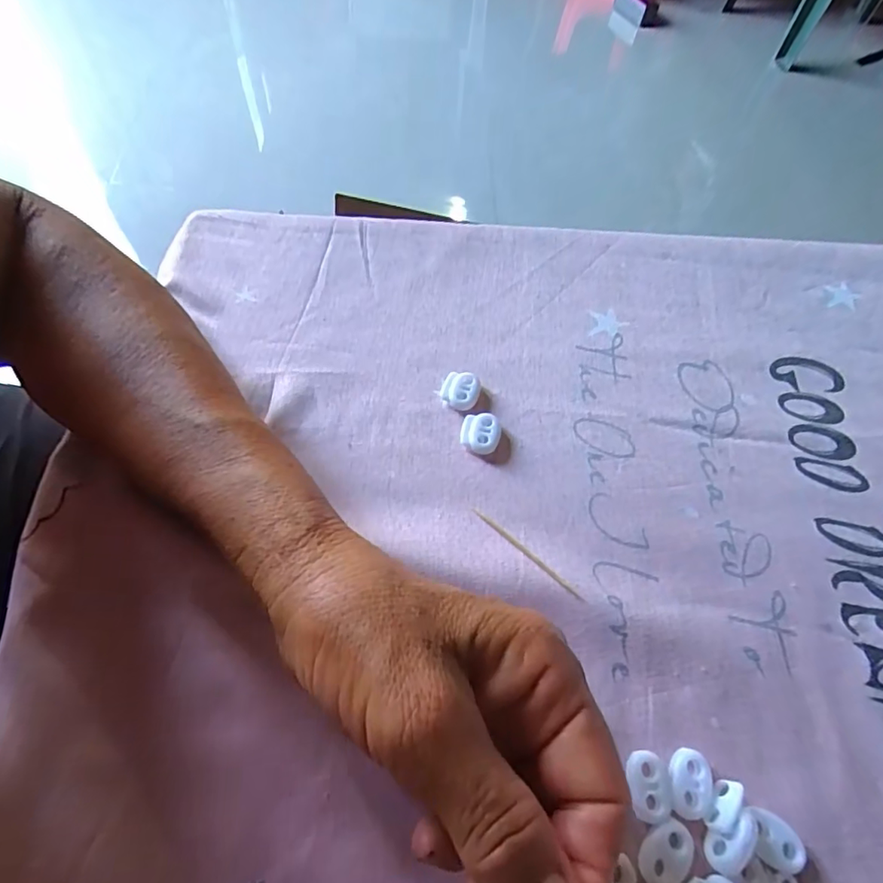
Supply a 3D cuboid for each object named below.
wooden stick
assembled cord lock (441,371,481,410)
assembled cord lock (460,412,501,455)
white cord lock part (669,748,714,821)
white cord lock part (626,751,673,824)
[{"bbox_3d":[0.038,0.049,0.240,0.059,0.004,0.004,39,65,17],"label":"wooden stick"},{"bbox_3d":[0.010,-0.027,0.280,0.020,0.007,0.020,2,60,-3],"label":"assembled cord lock"},{"bbox_3d":[0.019,-0.004,0.268,0.019,0.007,0.021,7,60,0],"label":"assembled cord lock"},{"bbox_3d":[0.093,0.127,0.199,0.015,0.004,0.023,14,60,4],"label":"white cord lock part"},{"bbox_3d":[0.077,0.127,0.198,0.014,0.004,0.022,-3,61,-5],"label":"white cord lock part"}]

